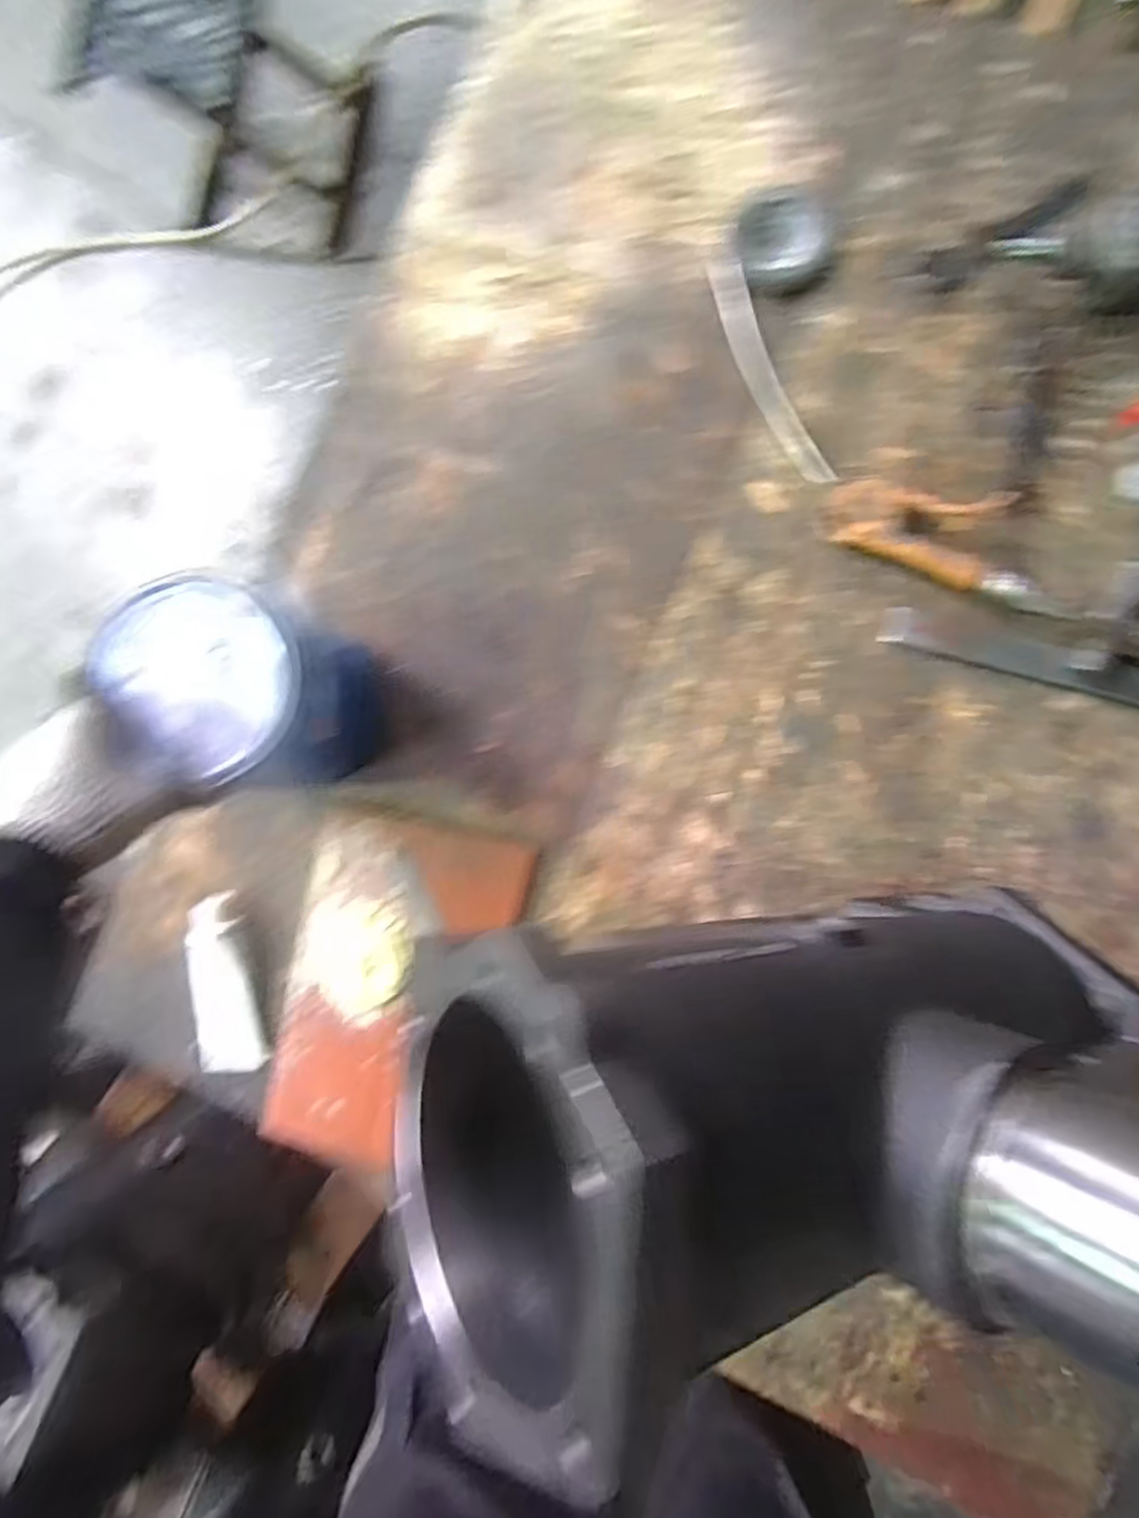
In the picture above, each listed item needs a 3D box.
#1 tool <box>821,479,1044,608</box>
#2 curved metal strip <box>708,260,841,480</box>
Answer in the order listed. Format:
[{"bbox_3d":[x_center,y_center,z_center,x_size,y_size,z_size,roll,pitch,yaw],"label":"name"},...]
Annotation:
[{"bbox_3d":[0.280,-0.176,0.563,0.162,0.021,0.071,26,93,18],"label":"tool"},{"bbox_3d":[0.159,-0.312,0.599,0.030,0.007,0.200,-23,85,12],"label":"curved metal strip"}]

